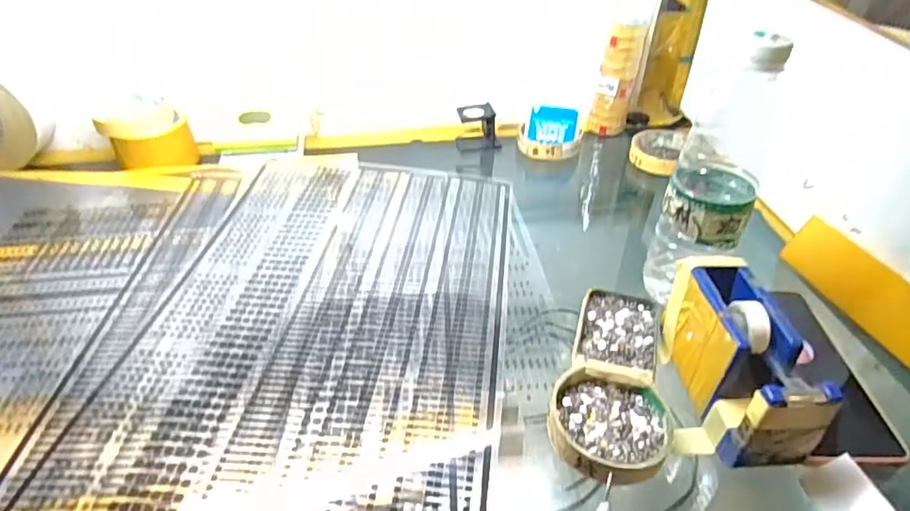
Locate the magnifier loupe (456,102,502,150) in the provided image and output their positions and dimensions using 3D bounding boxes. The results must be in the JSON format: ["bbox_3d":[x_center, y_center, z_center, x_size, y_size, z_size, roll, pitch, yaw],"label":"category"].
[{"bbox_3d":[0.030,-0.166,0.710,0.056,0.057,0.034,-2,39,-3],"label":"magnifier loupe"}]

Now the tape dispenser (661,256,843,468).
[{"bbox_3d":[0.190,0.070,0.377,0.062,0.072,0.126,-1,39,-1],"label":"tape dispenser"}]

